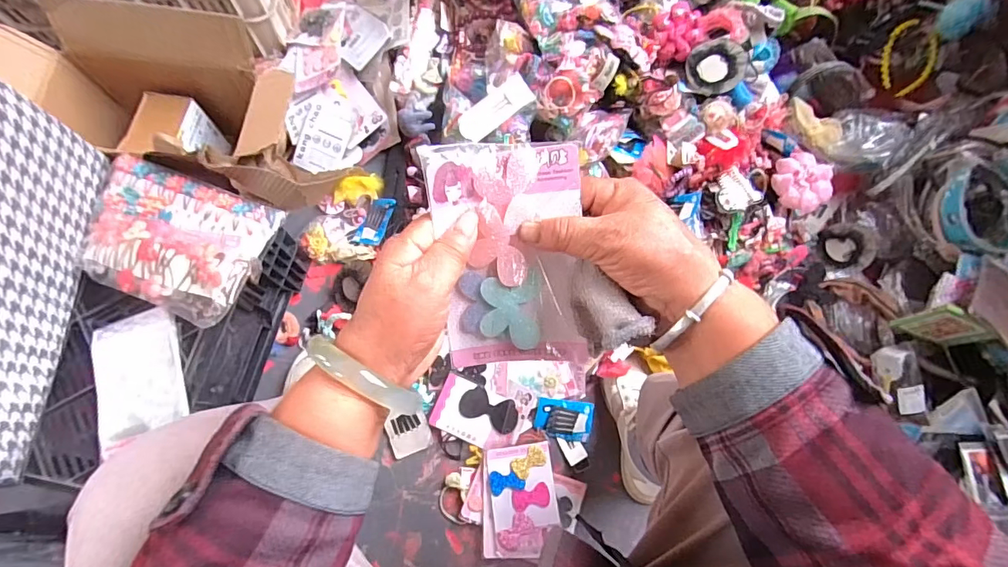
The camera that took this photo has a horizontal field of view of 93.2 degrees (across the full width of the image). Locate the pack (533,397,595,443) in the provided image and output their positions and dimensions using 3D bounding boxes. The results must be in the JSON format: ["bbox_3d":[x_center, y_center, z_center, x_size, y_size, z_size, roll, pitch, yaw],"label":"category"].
[{"bbox_3d":[0.094,0.212,0.747,0.089,0.007,0.061,9,95,-3],"label":"pack"}]

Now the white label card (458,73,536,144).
[{"bbox_3d":[-0.016,-0.292,0.803,0.133,0.006,0.051,-35,91,8],"label":"white label card"}]

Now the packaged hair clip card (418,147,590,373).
[{"bbox_3d":[0.004,-0.013,0.302,0.090,0.014,0.144,-5,108,-2],"label":"packaged hair clip card"}]

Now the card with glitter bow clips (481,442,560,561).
[{"bbox_3d":[0.023,0.317,0.702,0.108,0.012,0.149,-3,73,-3],"label":"card with glitter bow clips"}]

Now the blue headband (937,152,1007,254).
[{"bbox_3d":[0.757,-0.123,0.740,0.135,0.055,0.154,-10,85,3],"label":"blue headband"}]

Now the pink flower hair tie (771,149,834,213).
[{"bbox_3d":[0.502,-0.171,0.802,0.095,0.035,0.085,41,76,10],"label":"pink flower hair tie"}]

